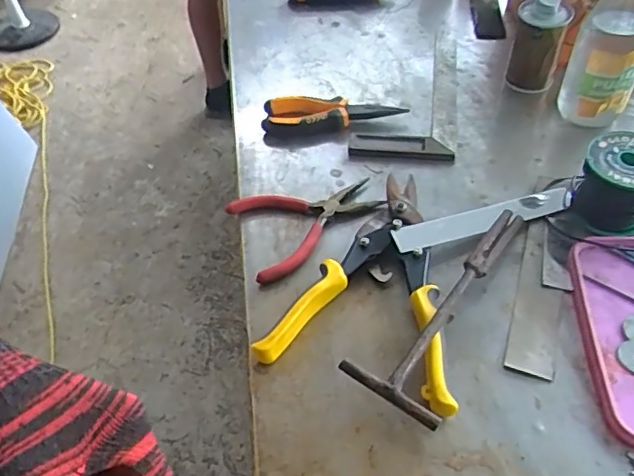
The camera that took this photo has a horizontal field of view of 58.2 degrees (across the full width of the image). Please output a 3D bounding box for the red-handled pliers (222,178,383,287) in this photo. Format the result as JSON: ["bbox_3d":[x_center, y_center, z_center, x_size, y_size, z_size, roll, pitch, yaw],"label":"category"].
[{"bbox_3d":[-0.009,-0.023,0.549,0.140,0.012,0.102,-23,53,-14],"label":"red-handled pliers"}]

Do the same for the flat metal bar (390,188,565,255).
[{"bbox_3d":[0.156,-0.017,0.528,0.180,0.007,0.026,-13,58,-15],"label":"flat metal bar"}]

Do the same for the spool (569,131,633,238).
[{"bbox_3d":[0.270,-0.048,0.511,0.069,0.064,0.071,24,56,22],"label":"spool"}]

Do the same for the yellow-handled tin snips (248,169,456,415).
[{"bbox_3d":[0.054,0.031,0.491,0.149,0.027,0.218,11,52,13],"label":"yellow-handled tin snips"}]

